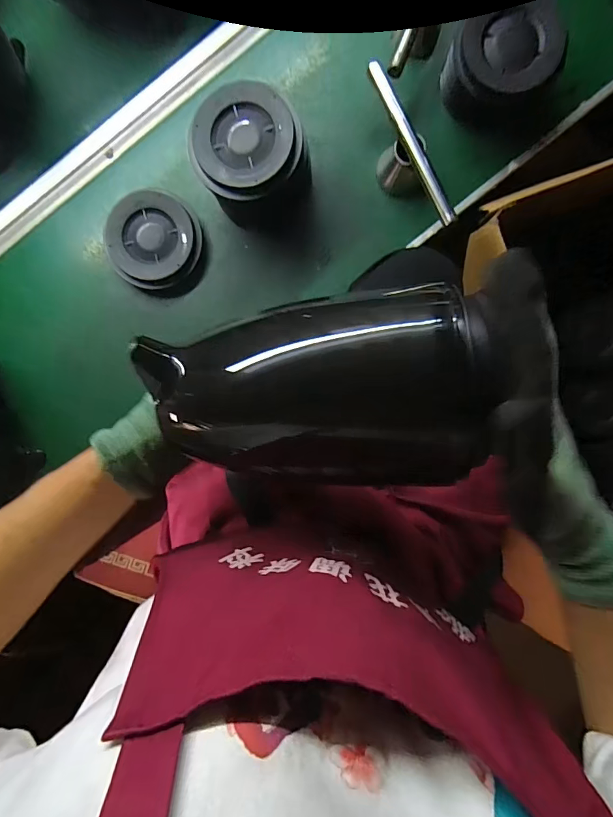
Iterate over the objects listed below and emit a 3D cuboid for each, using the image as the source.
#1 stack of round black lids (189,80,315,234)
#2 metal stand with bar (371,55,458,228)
[{"bbox_3d":[-0.060,-0.285,0.504,0.122,0.102,0.123,-33,91,2],"label":"stack of round black lids"},{"bbox_3d":[0.116,-0.303,0.519,0.046,0.066,0.200,-23,91,2],"label":"metal stand with bar"}]

